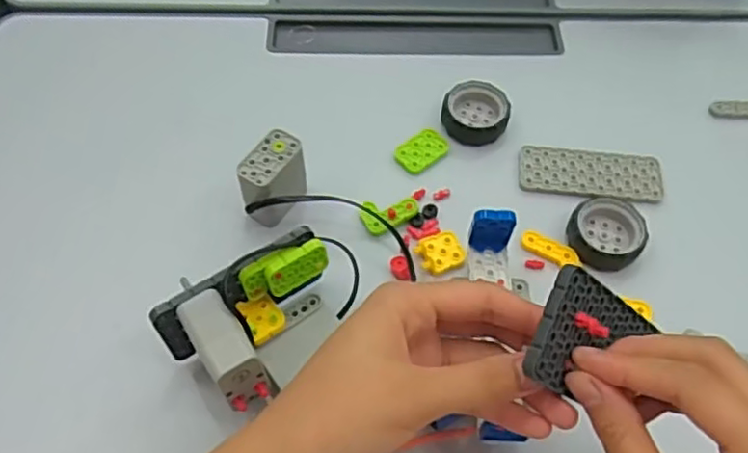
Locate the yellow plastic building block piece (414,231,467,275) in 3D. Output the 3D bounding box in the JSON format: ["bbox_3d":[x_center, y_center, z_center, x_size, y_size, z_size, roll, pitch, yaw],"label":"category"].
[{"bbox_3d":[0.044,0.017,0.430,0.031,0.004,0.027,-19,62,-14],"label":"yellow plastic building block piece"}]

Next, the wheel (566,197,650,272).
[{"bbox_3d":[0.155,0.004,0.433,0.048,0.016,0.050,1,59,-2],"label":"wheel"}]

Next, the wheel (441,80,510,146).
[{"bbox_3d":[0.076,-0.085,0.485,0.049,0.018,0.048,1,59,-2],"label":"wheel"}]

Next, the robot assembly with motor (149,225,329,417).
[{"bbox_3d":[-0.062,0.052,0.373,0.074,0.066,0.095,38,65,18],"label":"robot assembly with motor"}]

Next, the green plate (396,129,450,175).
[{"bbox_3d":[0.036,-0.056,0.473,0.038,0.004,0.026,-37,68,-21],"label":"green plate"}]

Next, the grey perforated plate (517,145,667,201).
[{"bbox_3d":[0.156,-0.038,0.468,0.099,0.008,0.040,8,59,2],"label":"grey perforated plate"}]

